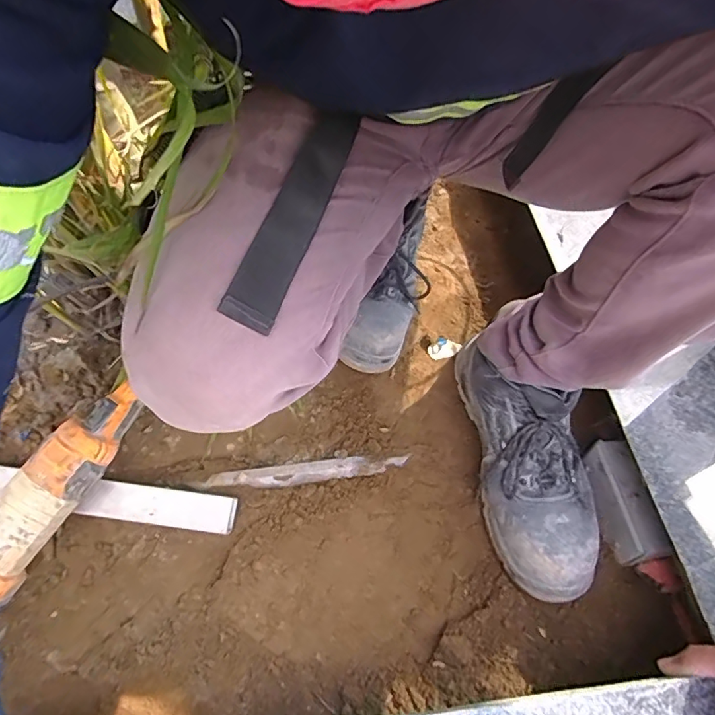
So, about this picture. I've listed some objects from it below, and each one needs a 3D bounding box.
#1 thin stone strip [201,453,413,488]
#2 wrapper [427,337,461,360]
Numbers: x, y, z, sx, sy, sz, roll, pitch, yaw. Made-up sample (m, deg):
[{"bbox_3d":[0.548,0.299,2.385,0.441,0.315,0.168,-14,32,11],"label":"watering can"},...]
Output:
[{"bbox_3d":[-0.056,0.133,0.579,0.228,0.012,0.027,-7,58,-2],"label":"thin stone strip"},{"bbox_3d":[0.115,-0.012,0.655,0.040,0.004,0.030,-41,76,-9],"label":"wrapper"}]

